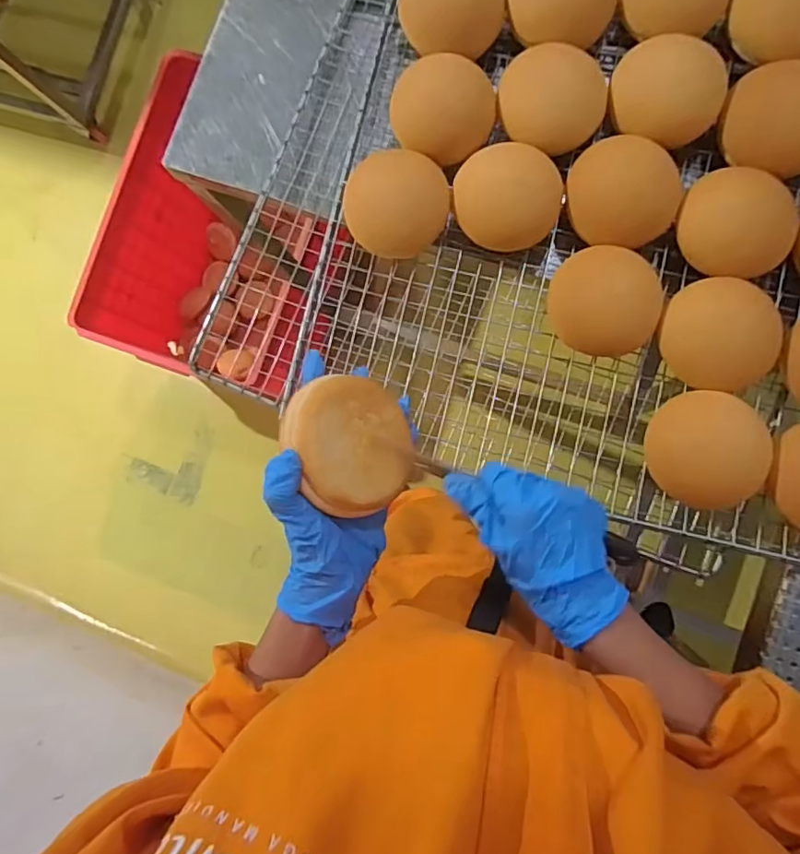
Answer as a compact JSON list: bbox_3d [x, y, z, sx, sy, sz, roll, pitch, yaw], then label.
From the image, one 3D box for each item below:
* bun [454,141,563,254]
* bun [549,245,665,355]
[{"bbox_3d":[0.097,-0.212,0.519,0.100,0.053,0.088,-8,85,4],"label":"bun"},{"bbox_3d":[0.180,-0.108,0.493,0.092,0.049,0.089,-1,86,8],"label":"bun"}]

